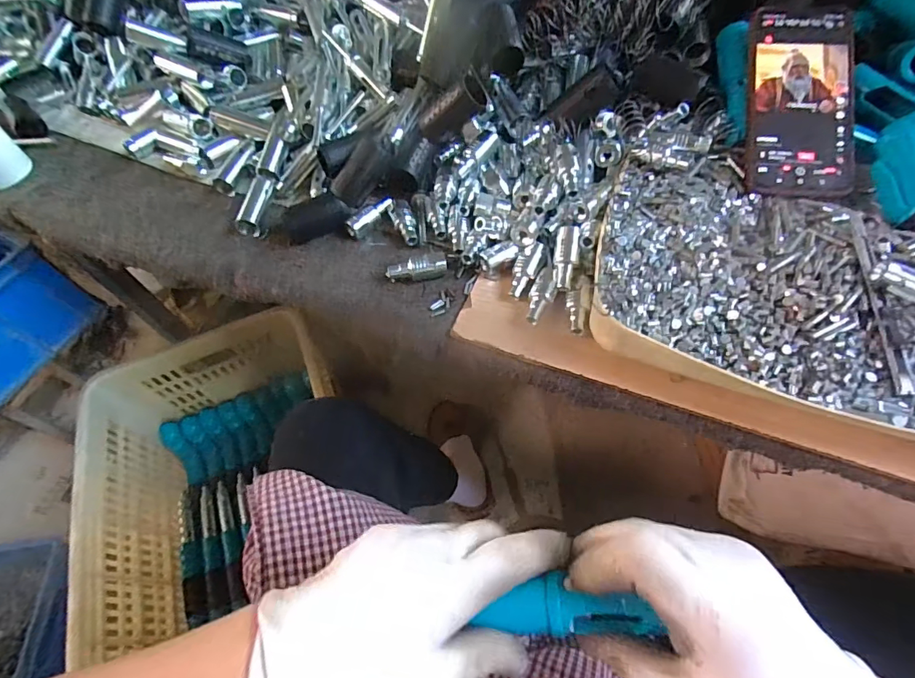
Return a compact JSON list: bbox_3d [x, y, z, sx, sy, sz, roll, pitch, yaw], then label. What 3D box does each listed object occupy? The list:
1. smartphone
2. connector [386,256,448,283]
[{"bbox_3d":[0.281,-0.195,0.386,0.078,0.009,0.165,6,82,8],"label":"smartphone"},{"bbox_3d":[-0.036,-0.060,0.423,0.053,0.019,0.014,-13,59,-3],"label":"connector"}]

